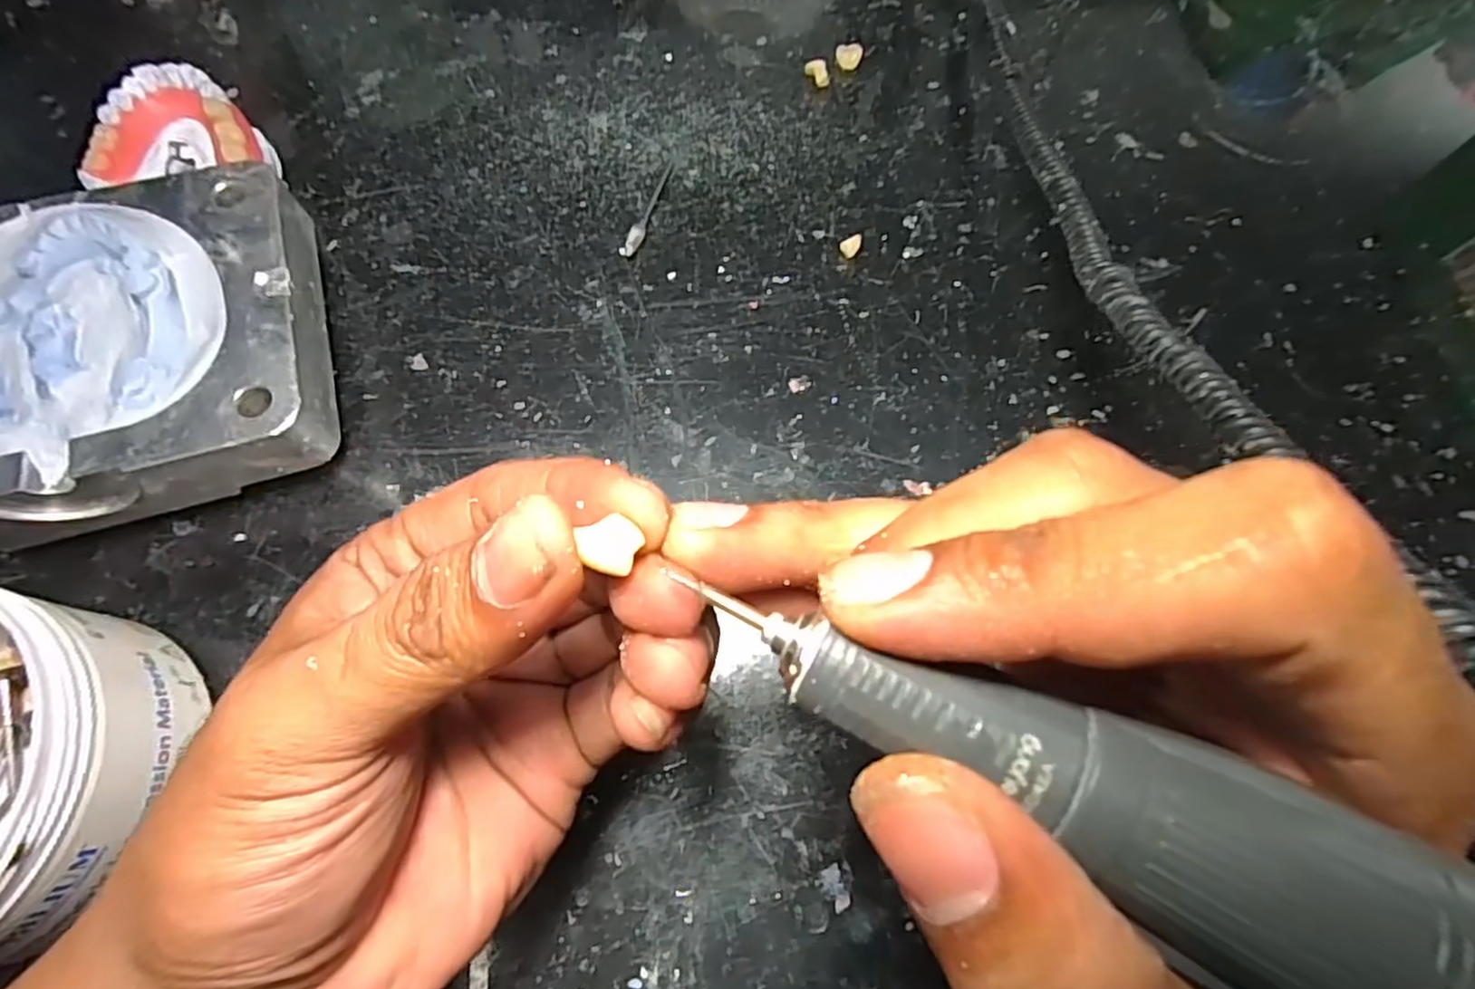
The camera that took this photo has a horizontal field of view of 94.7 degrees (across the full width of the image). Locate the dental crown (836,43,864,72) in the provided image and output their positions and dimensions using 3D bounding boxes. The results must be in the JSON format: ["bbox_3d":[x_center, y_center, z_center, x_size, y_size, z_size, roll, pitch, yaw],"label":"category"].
[{"bbox_3d":[0.050,-0.197,0.305,0.012,0.007,0.010,11,70,1],"label":"dental crown"}]

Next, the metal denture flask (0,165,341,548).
[{"bbox_3d":[-0.207,-0.044,0.222,0.135,0.043,0.110,-16,72,-8],"label":"metal denture flask"}]

